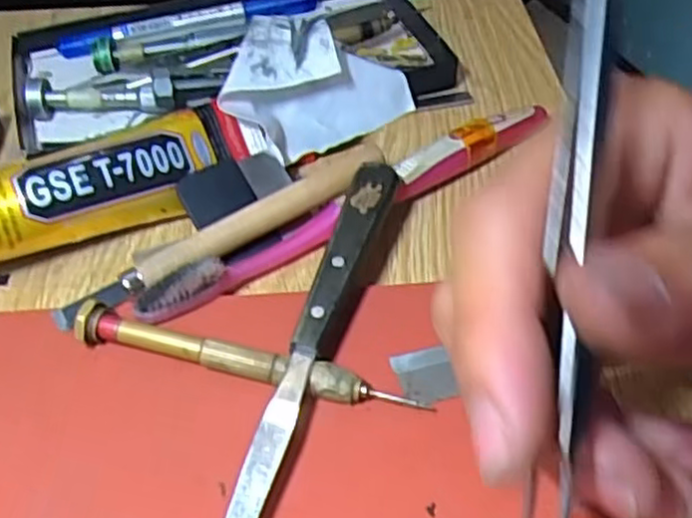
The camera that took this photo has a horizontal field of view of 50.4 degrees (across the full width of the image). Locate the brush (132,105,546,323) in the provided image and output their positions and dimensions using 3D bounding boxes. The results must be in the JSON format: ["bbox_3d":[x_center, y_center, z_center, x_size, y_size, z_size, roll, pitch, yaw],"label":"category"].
[{"bbox_3d":[0.007,-0.023,0.275,0.183,0.014,0.013,-29,51,-23],"label":"brush"}]

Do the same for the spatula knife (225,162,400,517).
[{"bbox_3d":[-0.007,0.022,0.227,0.016,0.017,0.143,10,47,12],"label":"spatula knife"}]

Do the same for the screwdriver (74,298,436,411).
[{"bbox_3d":[-0.030,0.031,0.222,0.108,0.013,0.011,10,47,12],"label":"screwdriver"}]

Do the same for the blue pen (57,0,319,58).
[{"bbox_3d":[-0.077,-0.120,0.368,0.130,0.008,0.013,-16,47,-12],"label":"blue pen"}]

